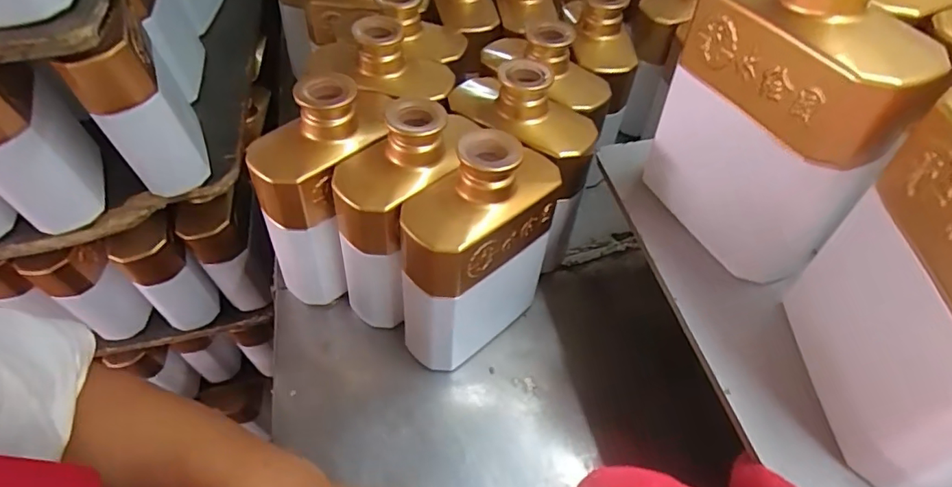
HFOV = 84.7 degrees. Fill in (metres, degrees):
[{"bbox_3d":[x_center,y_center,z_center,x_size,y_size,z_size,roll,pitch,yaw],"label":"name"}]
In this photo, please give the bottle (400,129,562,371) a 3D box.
[{"bbox_3d":[0.001,0.004,0.349,0.118,0.155,0.057,-33,60,-27],"label":"bottle"}]

